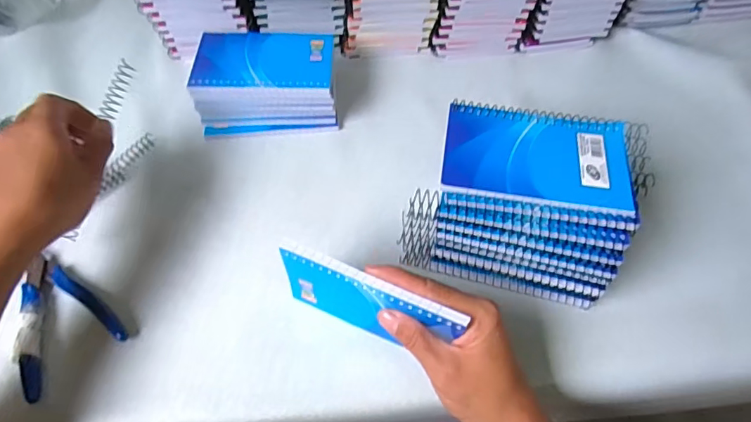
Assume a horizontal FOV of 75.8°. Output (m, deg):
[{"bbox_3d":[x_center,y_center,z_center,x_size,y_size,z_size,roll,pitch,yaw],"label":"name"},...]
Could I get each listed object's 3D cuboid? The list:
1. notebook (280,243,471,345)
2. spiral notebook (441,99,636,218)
[{"bbox_3d":[-0.006,0.065,0.333,0.124,0.078,0.012,23,61,10],"label":"notebook"},{"bbox_3d":[0.116,-0.042,0.349,0.129,0.008,0.084,9,60,3],"label":"spiral notebook"}]

